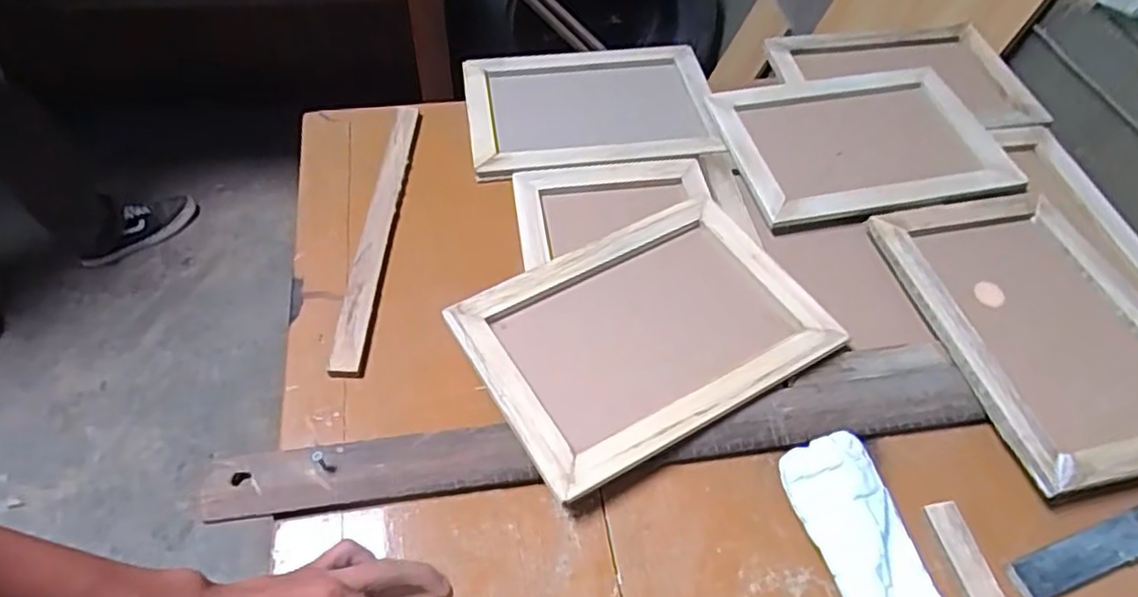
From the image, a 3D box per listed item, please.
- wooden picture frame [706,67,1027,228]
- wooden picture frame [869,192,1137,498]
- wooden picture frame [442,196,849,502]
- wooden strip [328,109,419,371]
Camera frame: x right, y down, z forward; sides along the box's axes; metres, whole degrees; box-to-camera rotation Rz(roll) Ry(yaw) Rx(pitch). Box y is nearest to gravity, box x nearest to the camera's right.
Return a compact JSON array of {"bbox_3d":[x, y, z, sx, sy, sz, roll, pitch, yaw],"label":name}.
[{"bbox_3d":[0.327,-0.177,0.767,0.282,0.014,0.209,-9,55,-7],"label":"wooden picture frame"},{"bbox_3d":[0.442,0.017,0.629,0.220,0.021,0.295,-11,55,-8],"label":"wooden picture frame"},{"bbox_3d":[0.072,0.026,0.613,0.300,0.023,0.208,-24,58,-17],"label":"wooden picture frame"},{"bbox_3d":[-0.193,-0.079,0.697,0.026,0.013,0.350,2,54,0],"label":"wooden strip"}]

